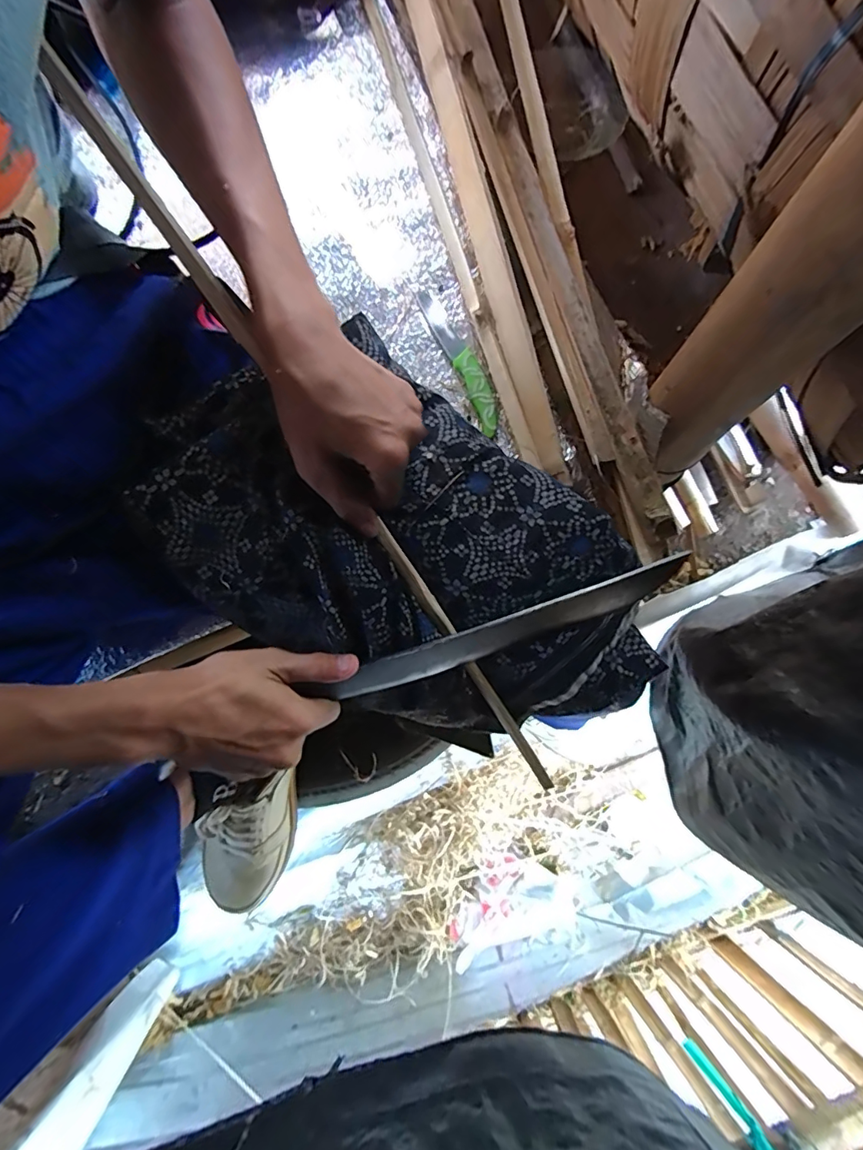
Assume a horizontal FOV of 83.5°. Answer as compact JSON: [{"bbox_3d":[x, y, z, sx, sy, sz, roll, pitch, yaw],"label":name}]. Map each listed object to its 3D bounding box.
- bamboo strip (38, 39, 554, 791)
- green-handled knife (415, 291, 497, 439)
[{"bbox_3d":[-0.053,-0.053,0.320,0.015,0.011,0.532,-36,104,-6],"label":"bamboo strip"},{"bbox_3d":[0.029,-0.222,0.497,0.026,0.007,0.170,-28,81,22],"label":"green-handled knife"}]

